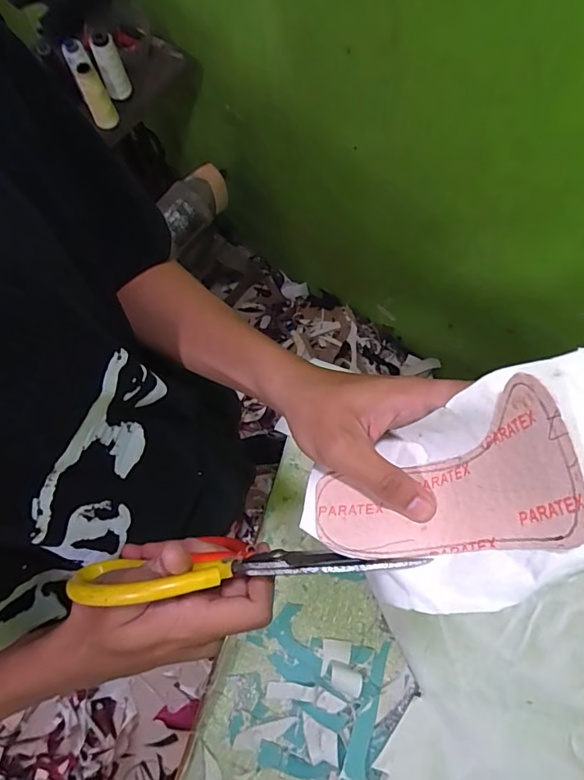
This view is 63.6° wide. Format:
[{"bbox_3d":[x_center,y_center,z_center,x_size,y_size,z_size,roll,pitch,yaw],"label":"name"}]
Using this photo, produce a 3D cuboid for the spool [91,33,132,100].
[{"bbox_3d":[-0.324,-0.577,0.860,0.041,0.123,0.038,0,76,1],"label":"spool"}]

